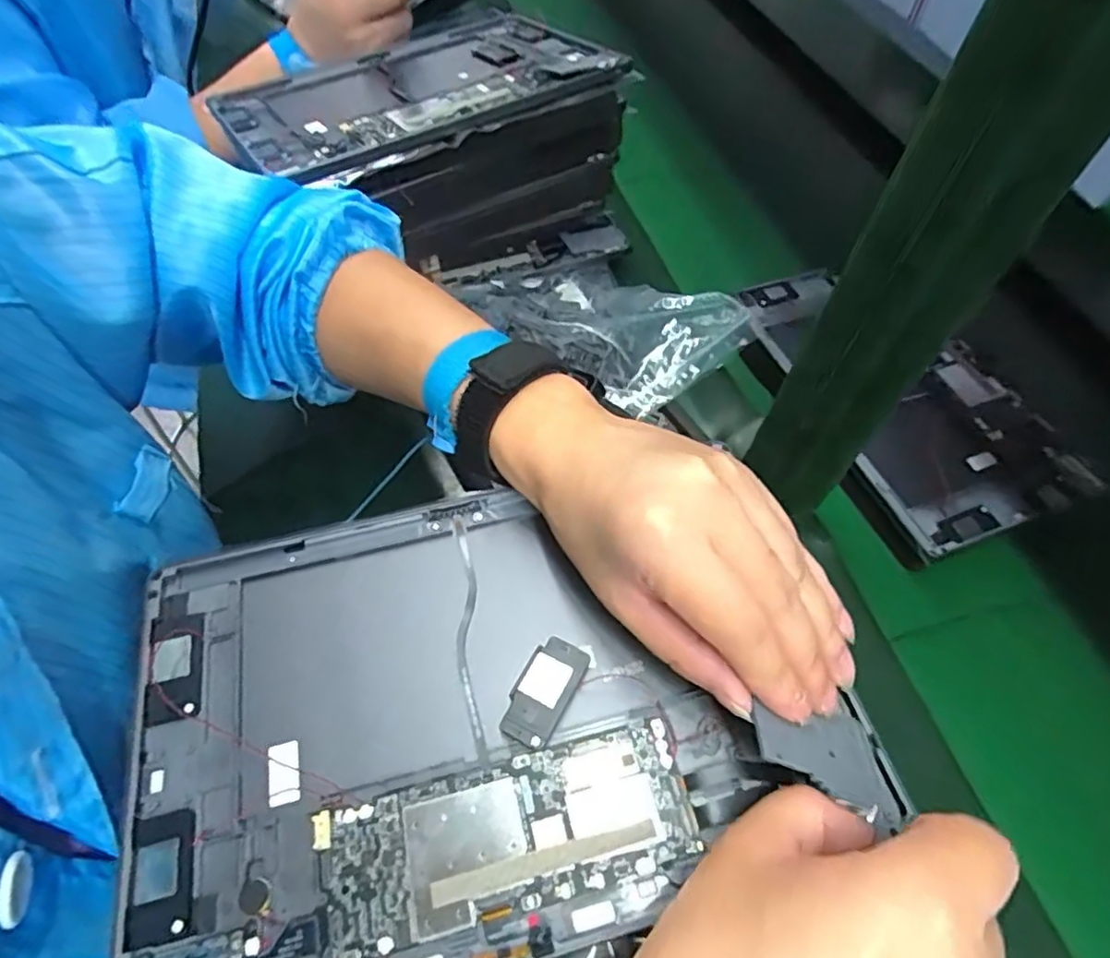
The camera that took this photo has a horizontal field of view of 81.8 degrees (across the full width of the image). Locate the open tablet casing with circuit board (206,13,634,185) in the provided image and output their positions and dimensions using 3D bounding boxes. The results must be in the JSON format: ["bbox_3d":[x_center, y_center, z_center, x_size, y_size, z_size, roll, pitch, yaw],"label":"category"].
[{"bbox_3d":[-0.094,-0.263,0.434,0.240,0.010,0.167,-30,54,-16],"label":"open tablet casing with circuit board"}]

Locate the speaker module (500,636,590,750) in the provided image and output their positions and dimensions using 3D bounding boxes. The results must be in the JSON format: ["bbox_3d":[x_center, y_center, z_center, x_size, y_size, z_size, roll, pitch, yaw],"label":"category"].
[{"bbox_3d":[-0.004,0.079,0.238,0.021,0.004,0.040,27,59,13],"label":"speaker module"}]

